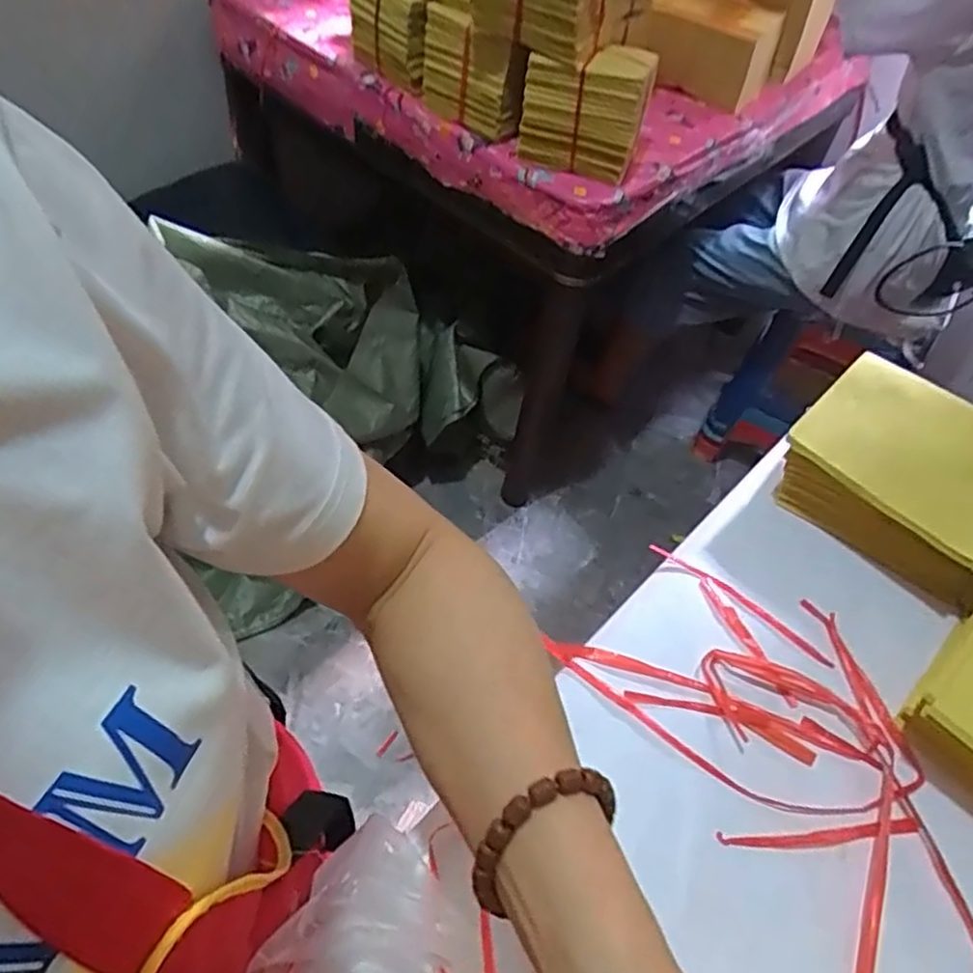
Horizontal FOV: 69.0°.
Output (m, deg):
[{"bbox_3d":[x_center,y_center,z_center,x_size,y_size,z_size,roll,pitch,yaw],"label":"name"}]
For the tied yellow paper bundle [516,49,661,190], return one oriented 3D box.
[{"bbox_3d":[0.138,-0.536,1.013,0.175,0.140,0.086,10,53,2],"label":"tied yellow paper bundle"}]

